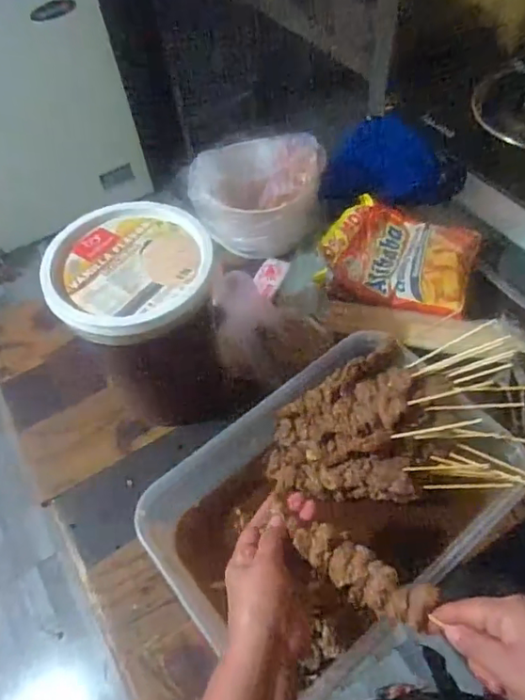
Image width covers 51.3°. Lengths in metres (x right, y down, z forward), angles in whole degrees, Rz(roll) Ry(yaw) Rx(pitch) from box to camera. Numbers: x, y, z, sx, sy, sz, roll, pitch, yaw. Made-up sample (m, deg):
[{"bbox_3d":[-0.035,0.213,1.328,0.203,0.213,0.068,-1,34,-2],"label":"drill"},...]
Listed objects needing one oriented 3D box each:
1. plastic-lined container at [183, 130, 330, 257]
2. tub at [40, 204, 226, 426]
[{"bbox_3d":[-0.010,-0.242,0.839,0.185,0.123,0.185,-2,56,3],"label":"plastic-lined container"},{"bbox_3d":[-0.129,-0.026,0.647,0.164,0.241,0.164,-2,56,3],"label":"tub"}]

